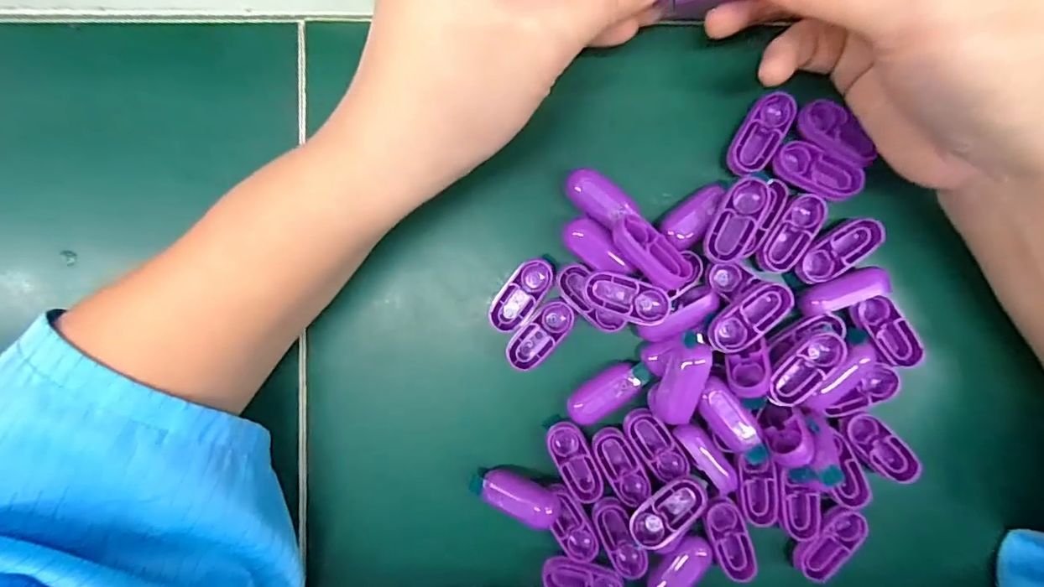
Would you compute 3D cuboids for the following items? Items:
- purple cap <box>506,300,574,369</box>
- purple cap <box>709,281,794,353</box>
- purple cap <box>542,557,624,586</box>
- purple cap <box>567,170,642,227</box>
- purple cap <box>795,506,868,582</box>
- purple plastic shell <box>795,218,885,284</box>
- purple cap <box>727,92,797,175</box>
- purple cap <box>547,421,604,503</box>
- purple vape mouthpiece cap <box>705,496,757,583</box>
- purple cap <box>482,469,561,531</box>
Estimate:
[{"bbox_3d":[0.008,0.017,0.208,0.033,0.004,0.017,-46,110,-5],"label":"purple cap"},{"bbox_3d":[0.087,0.009,0.196,0.034,0.013,0.015,-36,90,2],"label":"purple cap"},{"bbox_3d":[0.026,0.121,0.211,0.034,0.006,0.016,20,92,1],"label":"purple cap"},{"bbox_3d":[0.030,-0.038,0.200,0.030,0.006,0.016,40,94,12],"label":"purple cap"},{"bbox_3d":[0.126,0.102,0.205,0.017,0.004,0.032,31,92,1],"label":"purple cap"},{"bbox_3d":[0.126,-0.017,0.200,0.034,0.006,0.016,-32,90,2],"label":"purple plastic shell"},{"bbox_3d":[0.094,-0.063,0.199,0.016,0.005,0.033,32,92,1],"label":"purple cap"},{"bbox_3d":[0.023,0.070,0.211,0.014,0.007,0.035,-25,90,2],"label":"purple cap"},{"bbox_3d":[0.086,0.101,0.206,0.015,0.004,0.036,-18,91,2],"label":"purple vape mouthpiece cap"},{"bbox_3d":[-0.001,0.084,0.205,0.032,0.012,0.012,25,92,1],"label":"purple cap"}]

